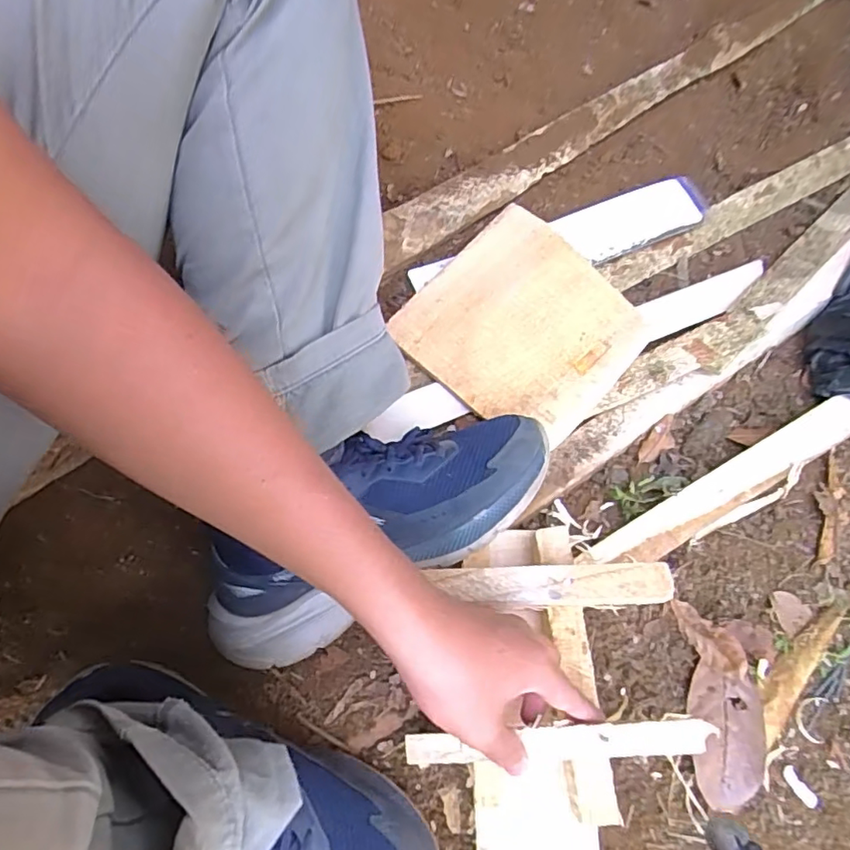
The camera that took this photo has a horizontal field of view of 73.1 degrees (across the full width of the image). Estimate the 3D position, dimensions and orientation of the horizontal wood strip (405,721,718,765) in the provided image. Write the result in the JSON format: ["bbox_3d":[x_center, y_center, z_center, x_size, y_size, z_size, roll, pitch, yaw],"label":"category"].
[{"bbox_3d":[0.086,0.207,0.372,0.193,0.021,0.019,-3,62,1],"label":"horizontal wood strip"}]

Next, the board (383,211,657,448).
[{"bbox_3d":[0.097,-0.094,0.553,0.194,0.010,0.191,41,77,5],"label":"board"}]

